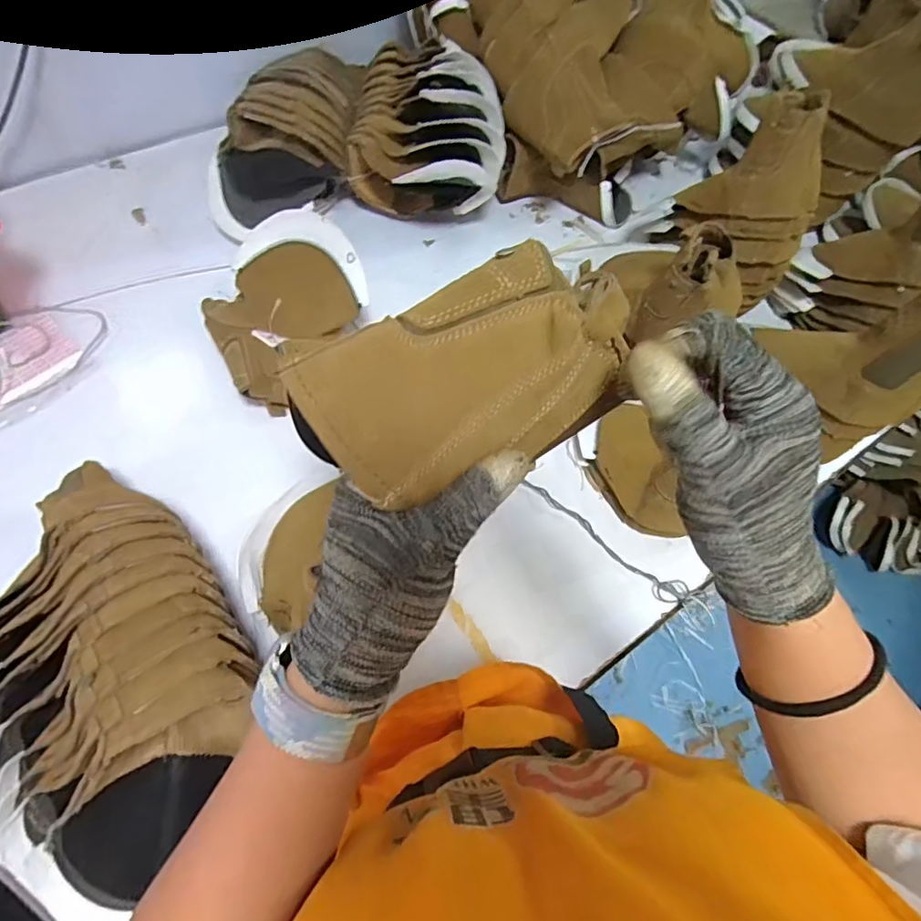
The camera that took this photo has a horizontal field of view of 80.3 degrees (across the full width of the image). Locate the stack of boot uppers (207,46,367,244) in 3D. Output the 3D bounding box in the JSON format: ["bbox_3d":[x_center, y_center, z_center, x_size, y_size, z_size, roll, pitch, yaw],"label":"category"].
[{"bbox_3d":[-0.310,-0.567,0.975,0.250,0.150,0.391,1,61,-4],"label":"stack of boot uppers"}]

